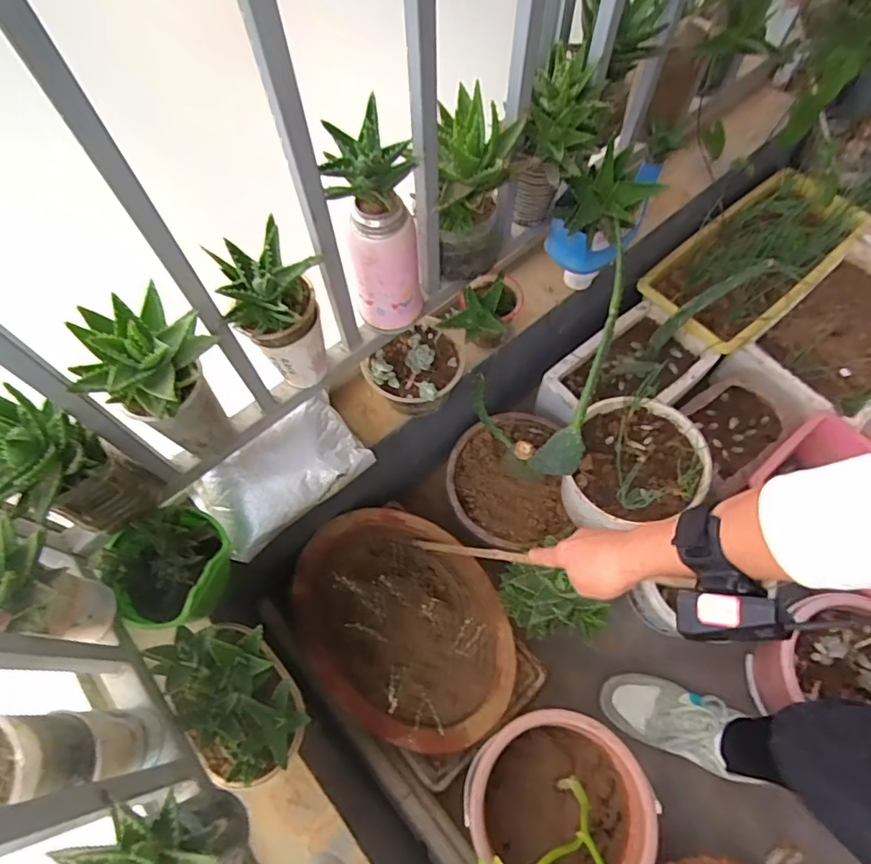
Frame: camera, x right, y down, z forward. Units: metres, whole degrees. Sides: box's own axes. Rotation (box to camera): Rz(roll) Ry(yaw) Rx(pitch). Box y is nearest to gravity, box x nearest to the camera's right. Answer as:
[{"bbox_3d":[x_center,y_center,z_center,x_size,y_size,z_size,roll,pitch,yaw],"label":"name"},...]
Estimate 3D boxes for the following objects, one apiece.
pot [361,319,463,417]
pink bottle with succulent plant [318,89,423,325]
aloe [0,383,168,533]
[{"bbox_3d":[-0.024,-0.087,0.774,0.125,0.081,0.131,-1,64,1],"label":"pot"},{"bbox_3d":[-0.060,-0.219,0.599,0.081,0.239,0.072,4,64,3],"label":"pink bottle with succulent plant"},{"bbox_3d":[-0.368,0.043,0.523,0.098,0.175,0.095,17,66,10],"label":"aloe"}]

